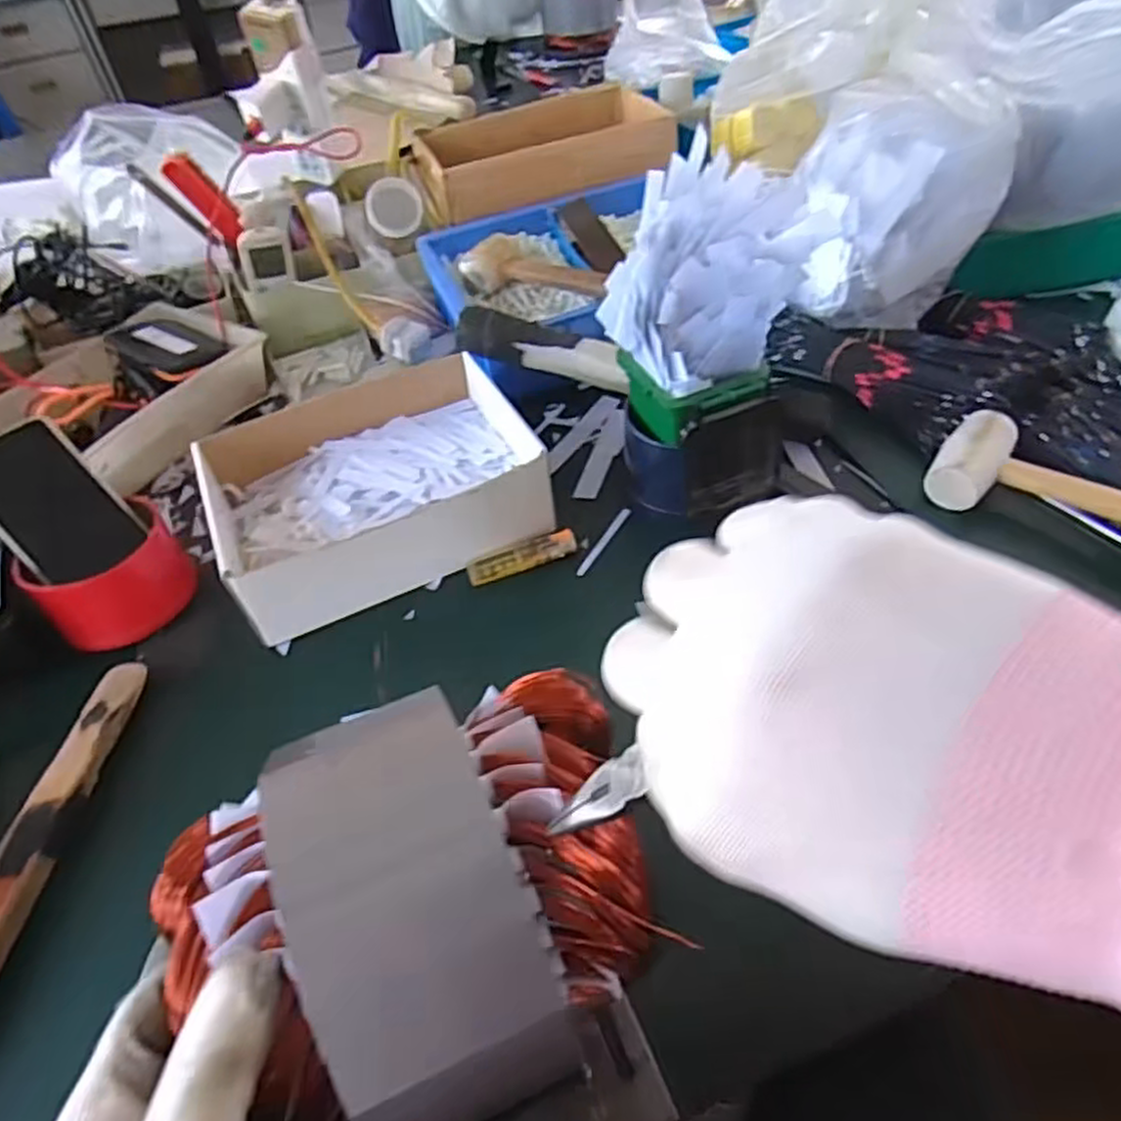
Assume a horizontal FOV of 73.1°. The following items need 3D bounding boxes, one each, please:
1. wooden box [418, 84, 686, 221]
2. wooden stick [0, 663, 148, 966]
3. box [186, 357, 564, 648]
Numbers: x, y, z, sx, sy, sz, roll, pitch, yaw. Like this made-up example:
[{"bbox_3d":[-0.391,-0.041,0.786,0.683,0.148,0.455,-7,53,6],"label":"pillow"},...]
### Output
[{"bbox_3d":[-0.013,-0.468,0.857,0.284,0.054,0.152,-20,49,-12],"label":"wooden box"},{"bbox_3d":[-0.311,0.176,0.434,0.026,0.026,0.271,0,48,6],"label":"wooden stick"},{"bbox_3d":[-0.147,-0.063,0.609,0.247,0.072,0.197,-23,50,-15],"label":"box"}]

